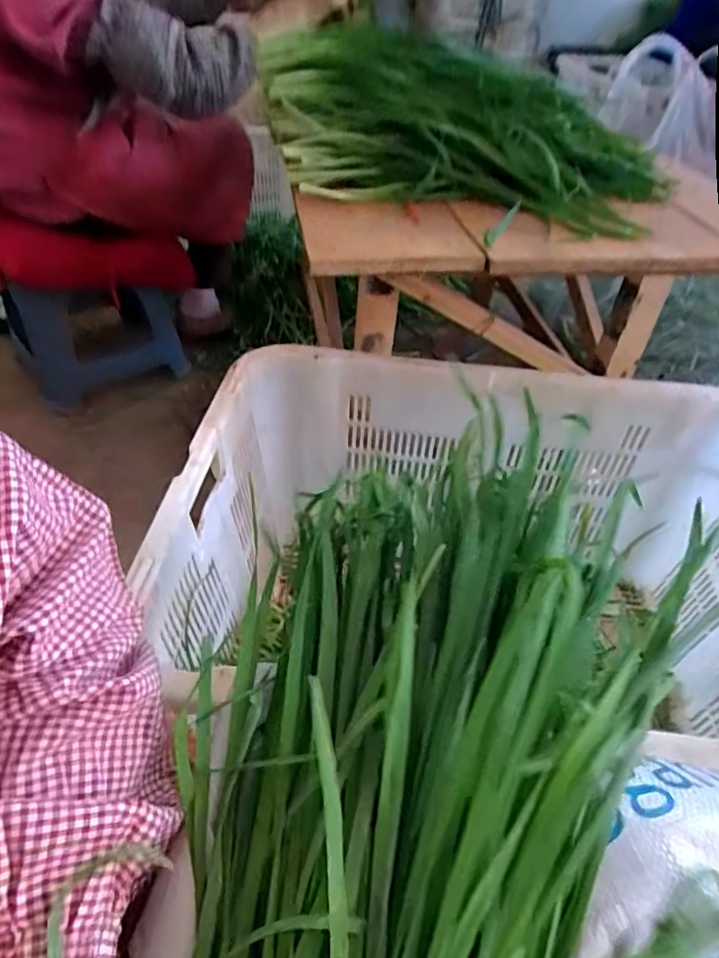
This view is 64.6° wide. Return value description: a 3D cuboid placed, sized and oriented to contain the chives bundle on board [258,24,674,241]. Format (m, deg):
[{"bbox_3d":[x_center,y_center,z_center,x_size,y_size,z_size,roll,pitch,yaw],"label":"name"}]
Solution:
[{"bbox_3d":[0.127,-0.440,0.719,0.503,0.137,0.180,15,47,11],"label":"chives bundle on board"}]

